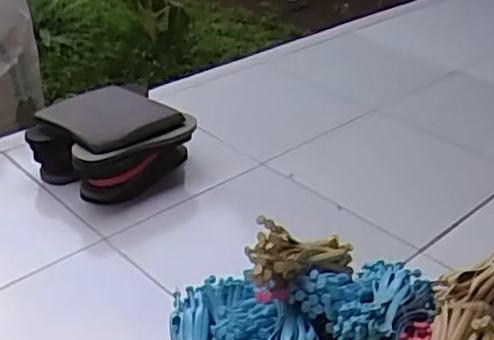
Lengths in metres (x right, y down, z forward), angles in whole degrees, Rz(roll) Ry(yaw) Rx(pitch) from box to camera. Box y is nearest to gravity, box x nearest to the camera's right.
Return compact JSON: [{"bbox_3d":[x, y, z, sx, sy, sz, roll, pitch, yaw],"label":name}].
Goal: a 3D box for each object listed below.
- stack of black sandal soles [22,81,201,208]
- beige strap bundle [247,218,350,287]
[{"bbox_3d":[-0.271,-0.059,1.281,0.285,0.144,0.212,-19,38,-30],"label":"stack of black sandal soles"},{"bbox_3d":[0.075,0.114,0.858,0.195,0.080,0.077,7,21,-43],"label":"beige strap bundle"}]

